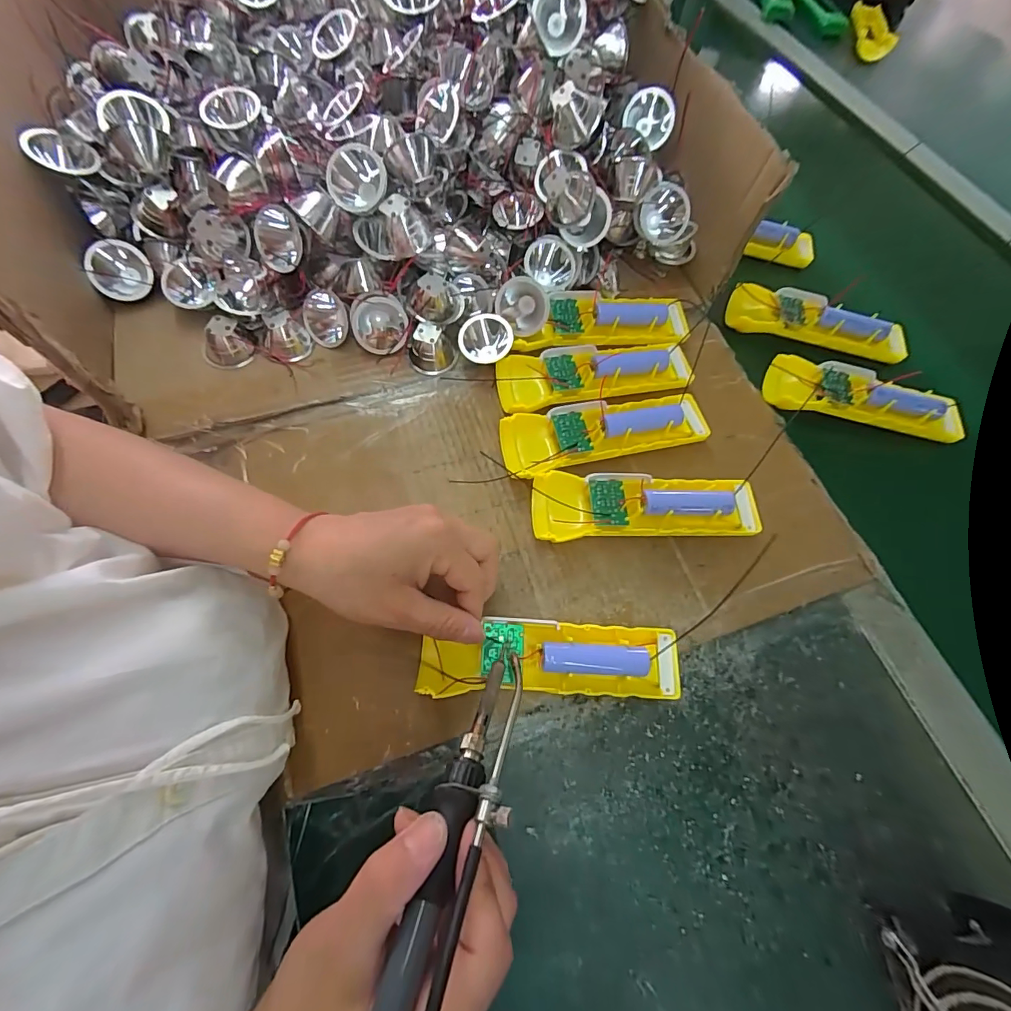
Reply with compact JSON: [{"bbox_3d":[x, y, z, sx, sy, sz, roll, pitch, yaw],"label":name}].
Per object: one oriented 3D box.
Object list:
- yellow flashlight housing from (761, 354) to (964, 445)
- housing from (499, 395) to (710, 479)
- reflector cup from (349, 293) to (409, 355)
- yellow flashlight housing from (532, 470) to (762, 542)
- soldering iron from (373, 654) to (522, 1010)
[{"bbox_3d":[0.302,-0.093,0.382,0.153,0.026,0.045,14,66,4],"label":"yellow flashlight housing"},{"bbox_3d":[0.075,-0.056,0.346,0.151,0.028,0.048,-14,69,-7],"label":"housing"},{"bbox_3d":[-0.107,-0.157,0.383,0.046,0.046,0.024,-7,43,1],"label":"reflector cup"},{"bbox_3d":[0.096,-0.001,0.314,0.156,0.024,0.048,-2,68,-3],"label":"yellow flashlight housing"},{"bbox_3d":[-0.027,0.157,0.173,0.027,0.025,0.210,18,45,5],"label":"soldering iron"}]

